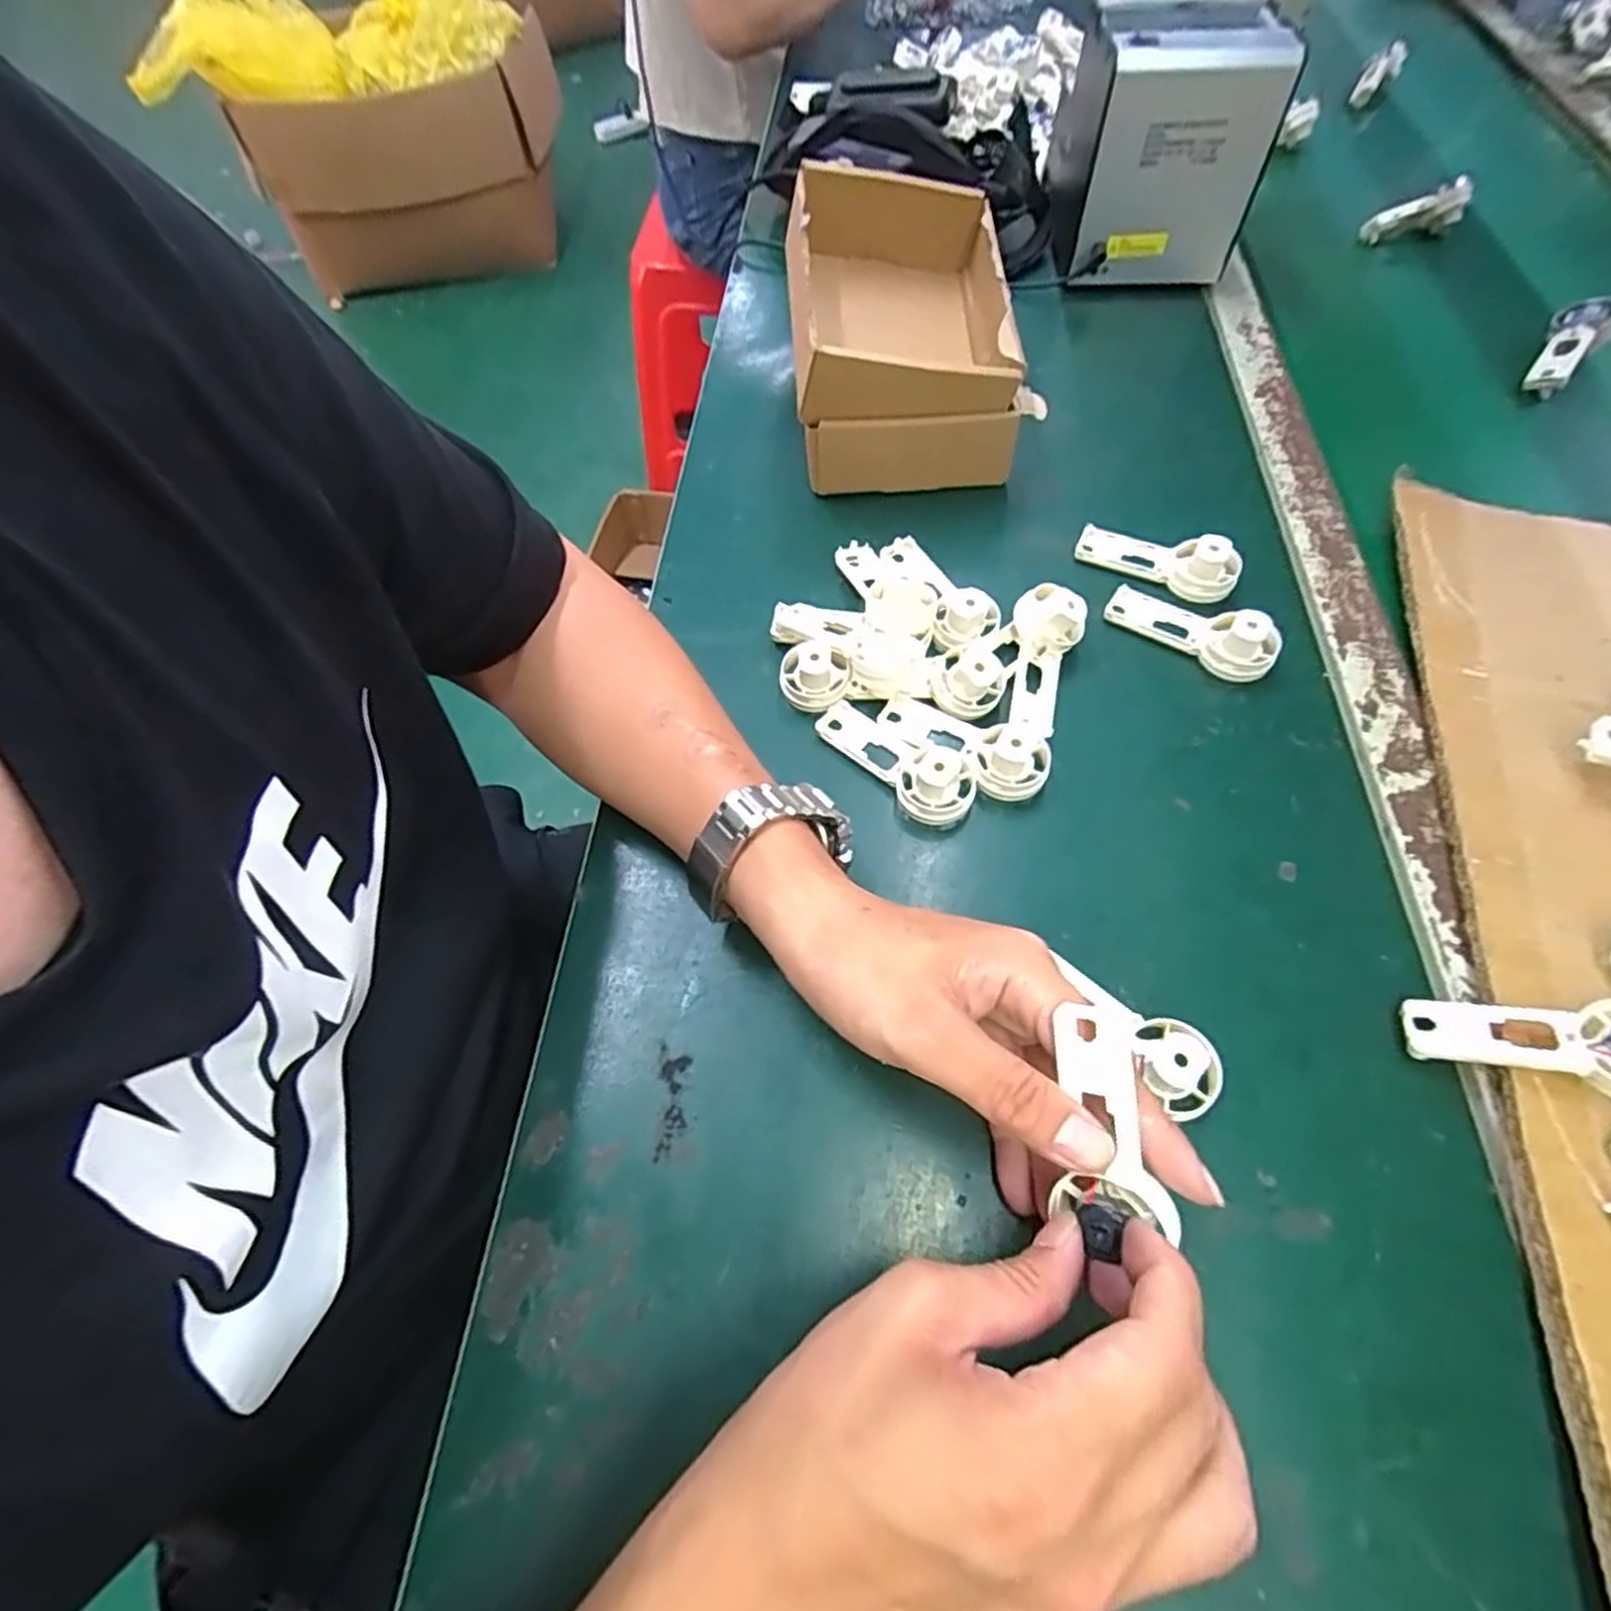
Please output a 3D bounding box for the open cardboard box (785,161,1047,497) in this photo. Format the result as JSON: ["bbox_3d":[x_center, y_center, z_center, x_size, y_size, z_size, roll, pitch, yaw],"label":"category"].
[{"bbox_3d":[0.064,-0.312,0.507,0.146,0.121,0.166,-6,60,-1],"label":"open cardboard box"}]

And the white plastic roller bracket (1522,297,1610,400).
[{"bbox_3d":[0.582,-0.349,0.582,0.039,0.021,0.093,38,83,21],"label":"white plastic roller bracket"}]

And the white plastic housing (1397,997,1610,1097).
[{"bbox_3d":[0.299,0.095,0.304,0.097,0.012,0.039,1,58,22],"label":"white plastic housing"}]

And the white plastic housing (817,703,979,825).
[{"bbox_3d":[0.046,-0.025,0.403,0.094,0.032,0.039,33,66,19],"label":"white plastic housing"}]

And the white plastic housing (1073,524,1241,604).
[{"bbox_3d":[0.213,-0.153,0.460,0.092,0.025,0.031,31,66,19],"label":"white plastic housing"}]

